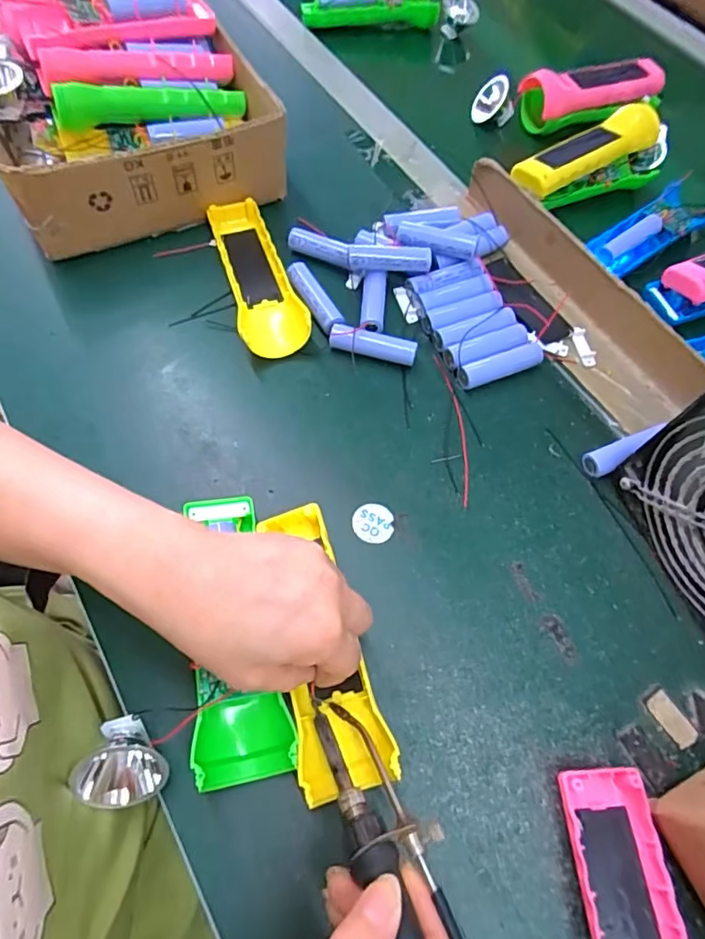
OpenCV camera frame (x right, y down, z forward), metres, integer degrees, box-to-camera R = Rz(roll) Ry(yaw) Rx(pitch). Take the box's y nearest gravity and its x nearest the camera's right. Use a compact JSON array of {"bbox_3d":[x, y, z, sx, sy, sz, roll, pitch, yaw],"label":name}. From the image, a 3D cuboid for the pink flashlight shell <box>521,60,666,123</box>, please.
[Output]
[{"bbox_3d":[0.243,-0.384,0.534,0.150,0.032,0.048,-21,67,-11],"label":"pink flashlight shell"}]

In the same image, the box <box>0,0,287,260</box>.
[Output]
[{"bbox_3d":[-0.209,-0.339,0.461,0.218,0.107,0.301,-24,68,-13],"label":"box"}]

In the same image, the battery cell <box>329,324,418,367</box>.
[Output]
[{"bbox_3d":[0.015,-0.094,0.401,0.065,0.020,0.018,13,65,4],"label":"battery cell"}]

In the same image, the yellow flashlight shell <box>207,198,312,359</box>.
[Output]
[{"bbox_3d":[-0.079,-0.157,0.423,0.049,0.028,0.151,-18,66,-10],"label":"yellow flashlight shell"}]

